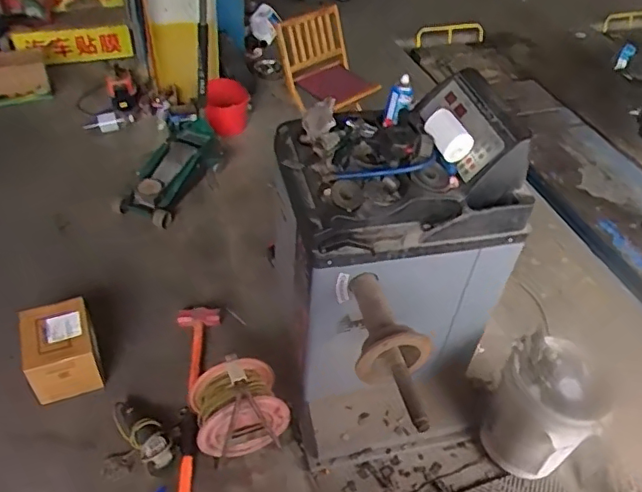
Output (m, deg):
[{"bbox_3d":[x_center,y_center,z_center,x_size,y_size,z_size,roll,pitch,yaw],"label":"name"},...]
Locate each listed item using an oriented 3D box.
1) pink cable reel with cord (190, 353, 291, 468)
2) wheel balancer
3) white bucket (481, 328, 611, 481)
[{"bbox_3d":[-0.235,0.460,1.624,0.265,0.223,0.191,-10,47,-15],"label":"pink cable reel with cord"},{"bbox_3d":[0.217,0.134,1.583,0.567,0.934,0.709,-9,46,-15],"label":"wheel balancer"},{"bbox_3d":[0.653,0.482,1.664,0.272,0.343,0.310,22,47,16],"label":"white bucket"}]

